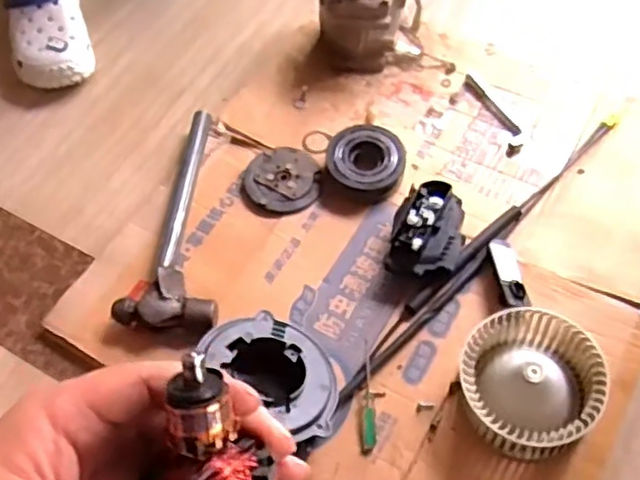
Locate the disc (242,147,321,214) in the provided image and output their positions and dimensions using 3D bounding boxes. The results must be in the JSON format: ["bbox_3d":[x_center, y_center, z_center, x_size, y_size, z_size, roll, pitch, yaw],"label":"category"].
[{"bbox_3d":[-0.049,-0.080,0.931,0.100,0.020,0.104,-2,56,3],"label":"disc"}]

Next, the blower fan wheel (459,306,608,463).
[{"bbox_3d":[0.223,0.152,0.727,0.137,0.078,0.145,-2,56,3],"label":"blower fan wheel"}]

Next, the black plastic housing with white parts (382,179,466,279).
[{"bbox_3d":[0.133,-0.006,0.845,0.087,0.065,0.119,14,61,11],"label":"black plastic housing with white parts"}]

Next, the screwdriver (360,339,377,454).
[{"bbox_3d":[0.053,0.173,0.760,0.017,0.018,0.123,-2,56,3],"label":"screwdriver"}]

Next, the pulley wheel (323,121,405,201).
[{"bbox_3d":[0.063,-0.108,0.930,0.103,0.044,0.101,-2,56,3],"label":"pulley wheel"}]

